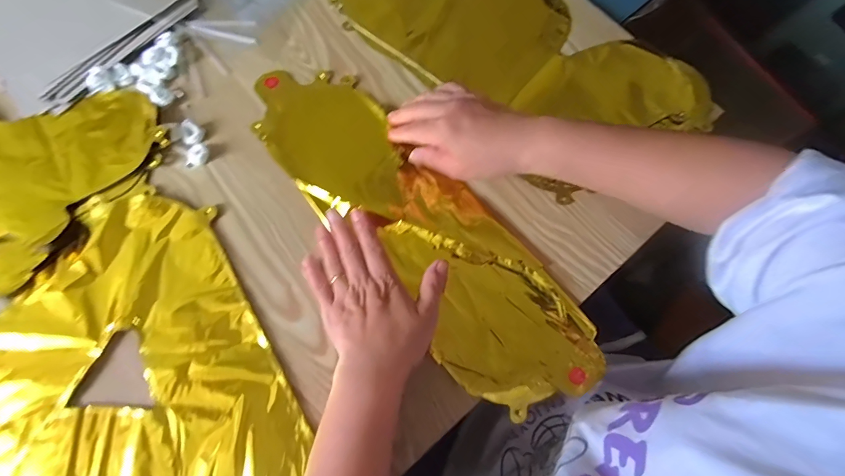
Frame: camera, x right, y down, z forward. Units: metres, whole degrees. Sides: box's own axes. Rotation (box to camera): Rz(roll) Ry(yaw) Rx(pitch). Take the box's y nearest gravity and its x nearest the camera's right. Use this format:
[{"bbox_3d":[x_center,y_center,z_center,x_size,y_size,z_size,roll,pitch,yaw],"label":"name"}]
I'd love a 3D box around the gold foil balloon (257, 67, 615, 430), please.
[{"bbox_3d":[-0.013,-0.017,0.402,0.130,0.014,0.436,-41,78,-13],"label":"gold foil balloon"}]

